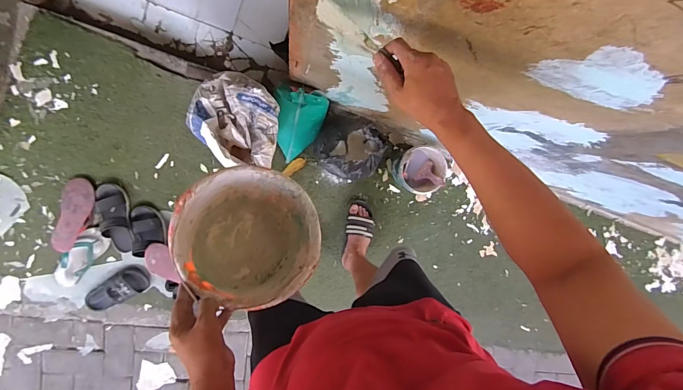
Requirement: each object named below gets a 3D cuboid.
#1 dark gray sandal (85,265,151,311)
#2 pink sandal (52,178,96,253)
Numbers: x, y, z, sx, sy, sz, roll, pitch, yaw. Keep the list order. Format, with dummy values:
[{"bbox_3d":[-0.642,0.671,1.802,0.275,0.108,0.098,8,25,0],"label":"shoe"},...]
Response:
[{"bbox_3d":[-0.807,0.337,1.281,0.257,0.087,0.112,-26,99,-5],"label":"dark gray sandal"},{"bbox_3d":[-0.910,0.071,1.220,0.106,0.055,0.249,9,94,-9],"label":"pink sandal"}]

